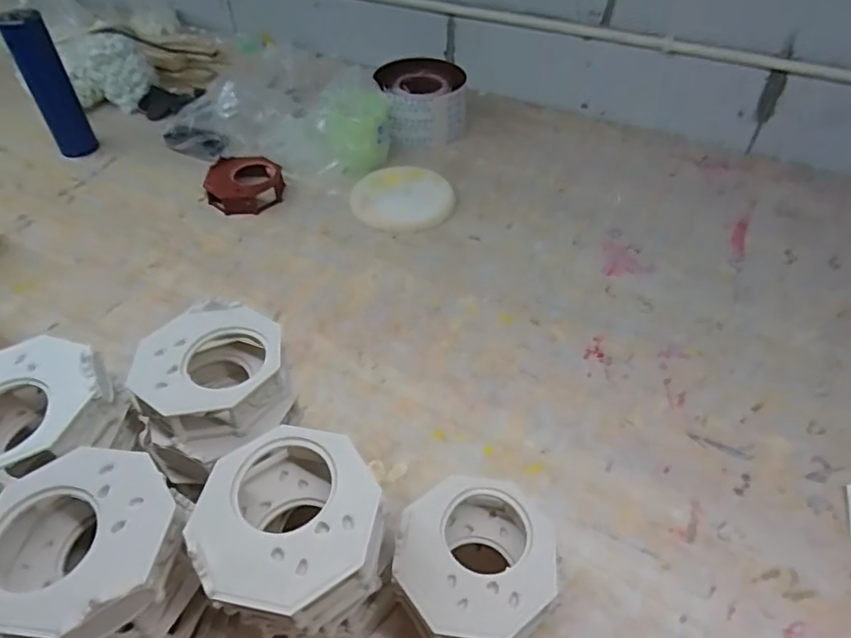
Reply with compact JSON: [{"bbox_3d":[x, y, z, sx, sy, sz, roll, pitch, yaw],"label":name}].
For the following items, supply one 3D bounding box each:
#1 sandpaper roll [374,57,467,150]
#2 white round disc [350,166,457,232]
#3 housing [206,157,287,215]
[{"bbox_3d":[-0.004,-0.390,1.023,0.145,0.107,0.137,0,46,0],"label":"sandpaper roll"},{"bbox_3d":[-0.036,-0.192,0.893,0.157,0.022,0.157,0,46,0],"label":"white round disc"},{"bbox_3d":[-0.288,-0.216,0.903,0.119,0.036,0.112,-9,47,-9],"label":"housing"}]

